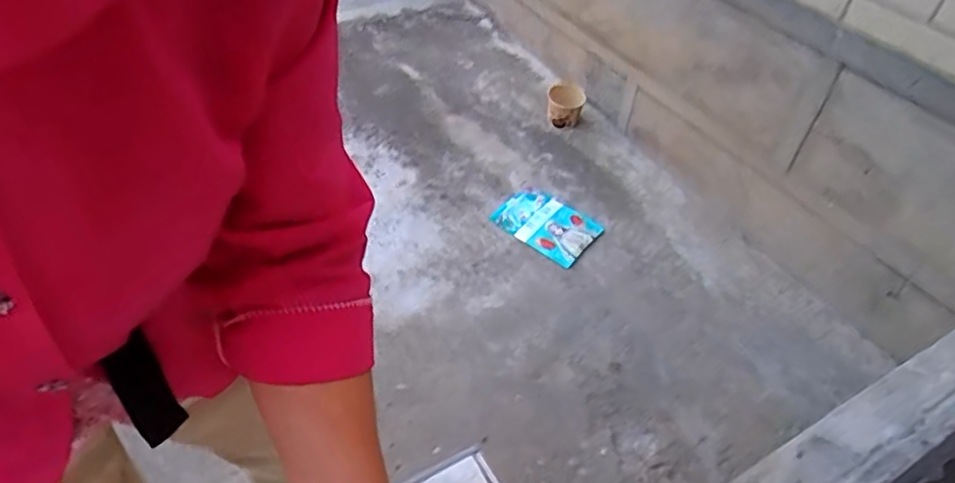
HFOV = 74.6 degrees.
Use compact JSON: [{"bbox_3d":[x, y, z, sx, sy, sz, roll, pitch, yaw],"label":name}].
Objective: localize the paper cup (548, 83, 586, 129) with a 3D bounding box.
[{"bbox_3d":[0.260,-0.404,1.871,0.111,0.110,0.093,11,47,8],"label":"paper cup"}]

